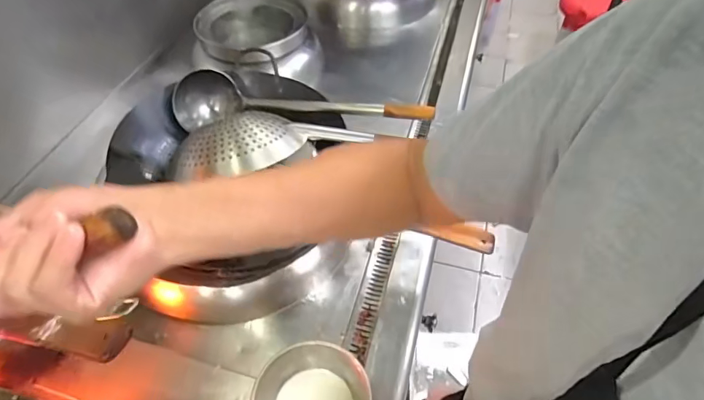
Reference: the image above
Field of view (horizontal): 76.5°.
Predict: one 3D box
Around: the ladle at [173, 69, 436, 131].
[{"bbox_3d":[-0.103,-0.201,0.912,0.515,0.078,0.095,1,50,2],"label":"ladle"}]

